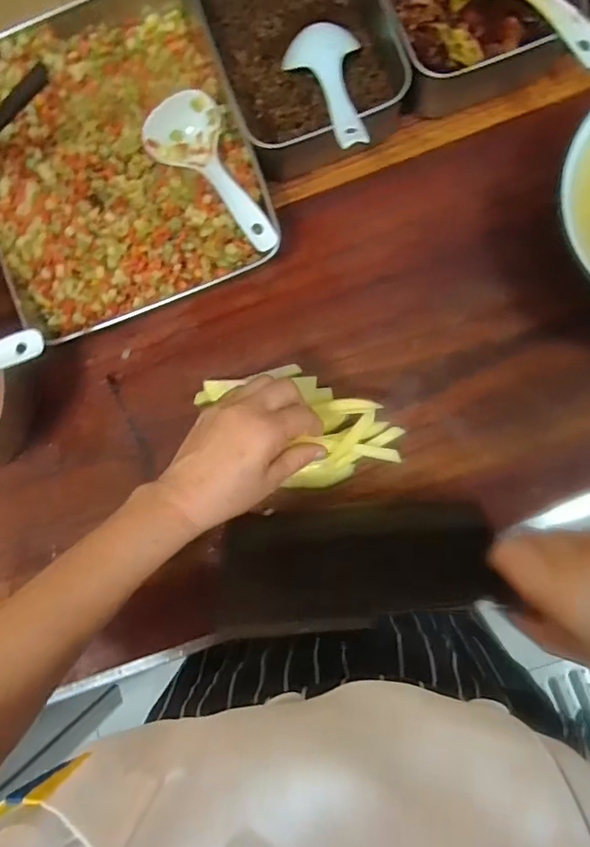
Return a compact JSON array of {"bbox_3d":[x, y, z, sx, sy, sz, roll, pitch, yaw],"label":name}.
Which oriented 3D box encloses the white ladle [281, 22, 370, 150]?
[{"bbox_3d":[0.031,-0.280,0.456,0.063,0.017,0.158,-11,64,5],"label":"white ladle"}]

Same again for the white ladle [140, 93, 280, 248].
[{"bbox_3d":[-0.070,-0.219,0.482,0.070,0.034,0.181,-33,70,2],"label":"white ladle"}]

